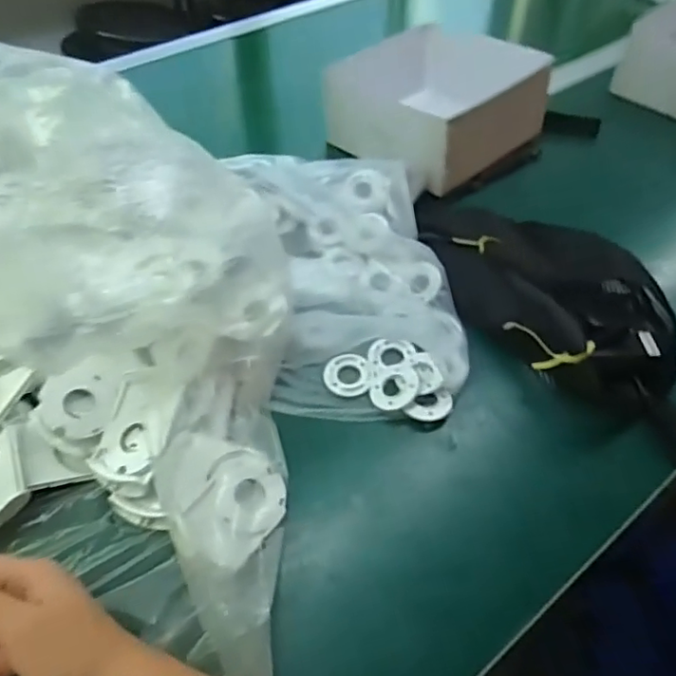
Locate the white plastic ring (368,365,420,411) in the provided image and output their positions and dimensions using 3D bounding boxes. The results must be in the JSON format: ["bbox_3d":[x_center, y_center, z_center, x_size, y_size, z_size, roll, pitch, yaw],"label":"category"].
[{"bbox_3d":[0.049,0.042,0.499,0.043,0.004,0.043,-14,48,16],"label":"white plastic ring"}]

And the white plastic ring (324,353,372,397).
[{"bbox_3d":[0.010,0.033,0.516,0.042,0.004,0.043,1,51,-1],"label":"white plastic ring"}]

